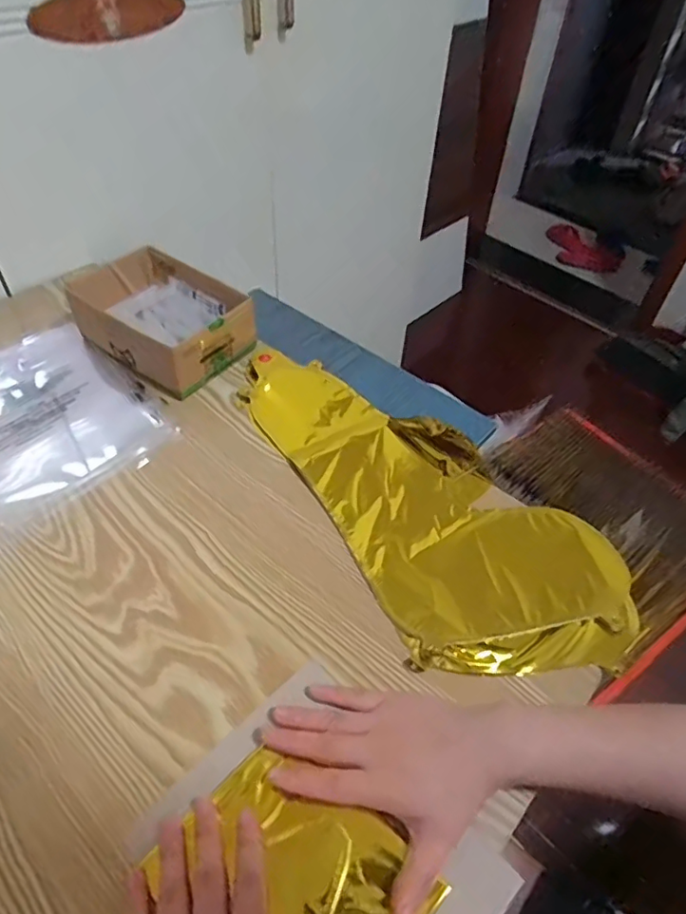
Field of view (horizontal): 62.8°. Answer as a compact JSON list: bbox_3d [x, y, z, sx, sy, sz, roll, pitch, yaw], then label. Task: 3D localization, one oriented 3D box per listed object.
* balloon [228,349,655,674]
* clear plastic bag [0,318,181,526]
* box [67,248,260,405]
[{"bbox_3d":[0.075,0.017,0.564,0.213,0.015,0.446,-22,53,-21],"label":"balloon"},{"bbox_3d":[-0.320,-0.044,0.584,0.207,0.013,0.241,-32,57,-28],"label":"clear plastic bag"},{"bbox_3d":[-0.204,-0.159,0.651,0.179,0.069,0.133,33,54,24],"label":"box"}]

